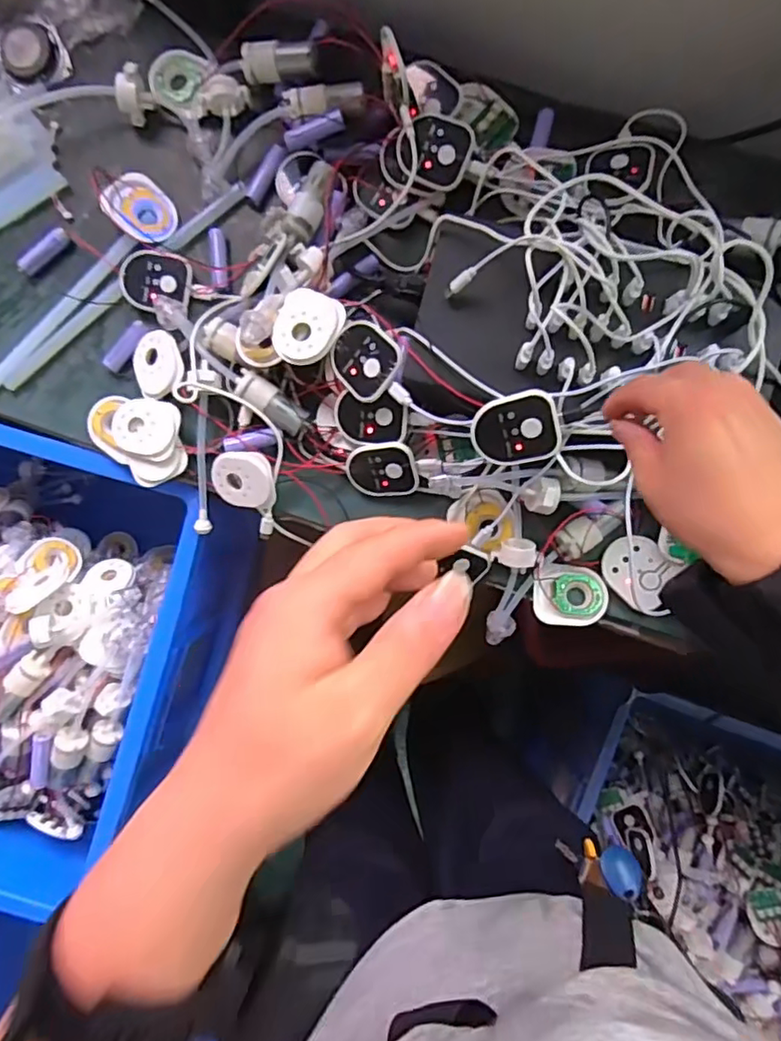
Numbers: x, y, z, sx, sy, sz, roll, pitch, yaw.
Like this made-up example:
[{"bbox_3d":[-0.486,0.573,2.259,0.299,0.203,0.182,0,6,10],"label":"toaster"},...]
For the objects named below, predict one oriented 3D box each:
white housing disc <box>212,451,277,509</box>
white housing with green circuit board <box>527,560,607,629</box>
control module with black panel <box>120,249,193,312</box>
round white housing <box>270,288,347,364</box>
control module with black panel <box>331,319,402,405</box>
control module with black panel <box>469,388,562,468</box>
[{"bbox_3d":[-0.121,-0.033,0.482,0.054,0.009,0.050,7,116,15],"label":"white housing disc"},{"bbox_3d":[0.145,0.059,0.471,0.058,0.013,0.051,-5,88,0],"label":"white housing with green circuit board"},{"bbox_3d":[-0.198,-0.204,0.493,0.059,0.015,0.048,7,88,1],"label":"control module with black panel"},{"bbox_3d":[-0.066,-0.147,0.452,0.049,0.024,0.059,29,89,1],"label":"round white housing"},{"bbox_3d":[-0.018,-0.120,0.443,0.056,0.014,0.050,38,111,19],"label":"control module with black panel"},{"bbox_3d":[0.086,-0.063,0.400,0.057,0.017,0.050,-9,118,18],"label":"control module with black panel"}]

